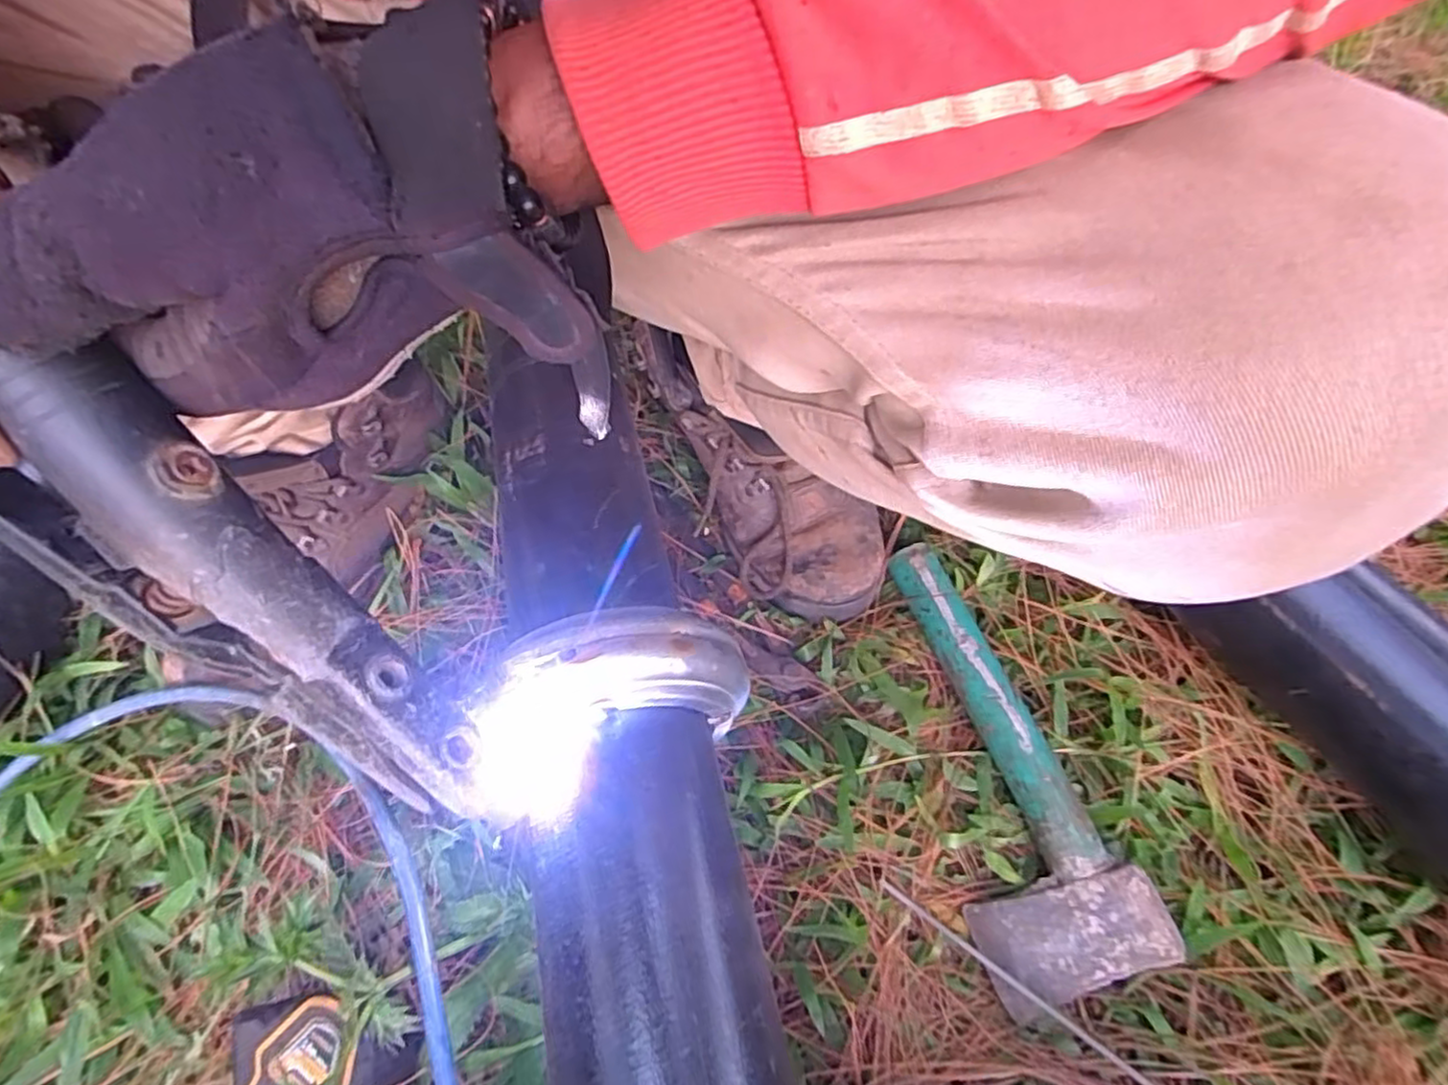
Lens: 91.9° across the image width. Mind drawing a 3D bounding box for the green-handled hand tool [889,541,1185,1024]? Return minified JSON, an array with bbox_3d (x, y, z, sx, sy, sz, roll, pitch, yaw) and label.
[{"bbox_3d":[0.143,0.119,0.410,0.086,0.027,0.252,-19,61,-9],"label":"green-handled hand tool"}]

